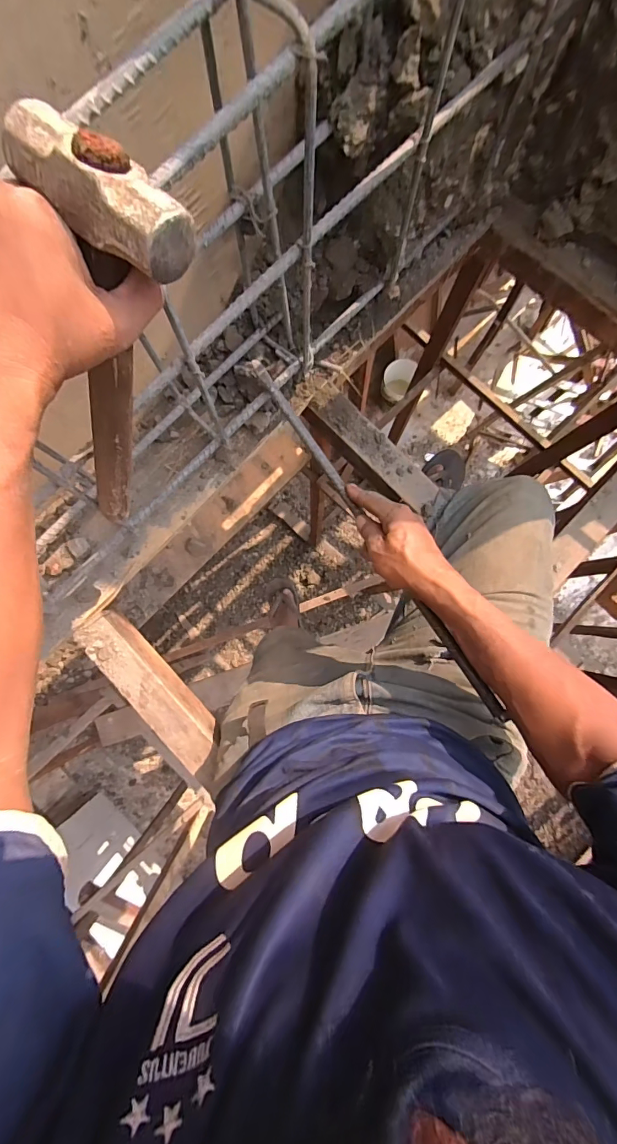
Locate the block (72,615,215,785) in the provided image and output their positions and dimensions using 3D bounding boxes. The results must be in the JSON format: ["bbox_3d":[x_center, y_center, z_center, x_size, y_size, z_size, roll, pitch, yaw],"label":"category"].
[{"bbox_3d":[-0.224,0.173,0.634,0.058,0.069,0.271,-41,85,-3],"label":"block"}]

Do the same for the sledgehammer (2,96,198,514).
[{"bbox_3d":[-0.153,-0.144,0.337,0.091,0.300,0.056,46,60,5],"label":"sledgehammer"}]

